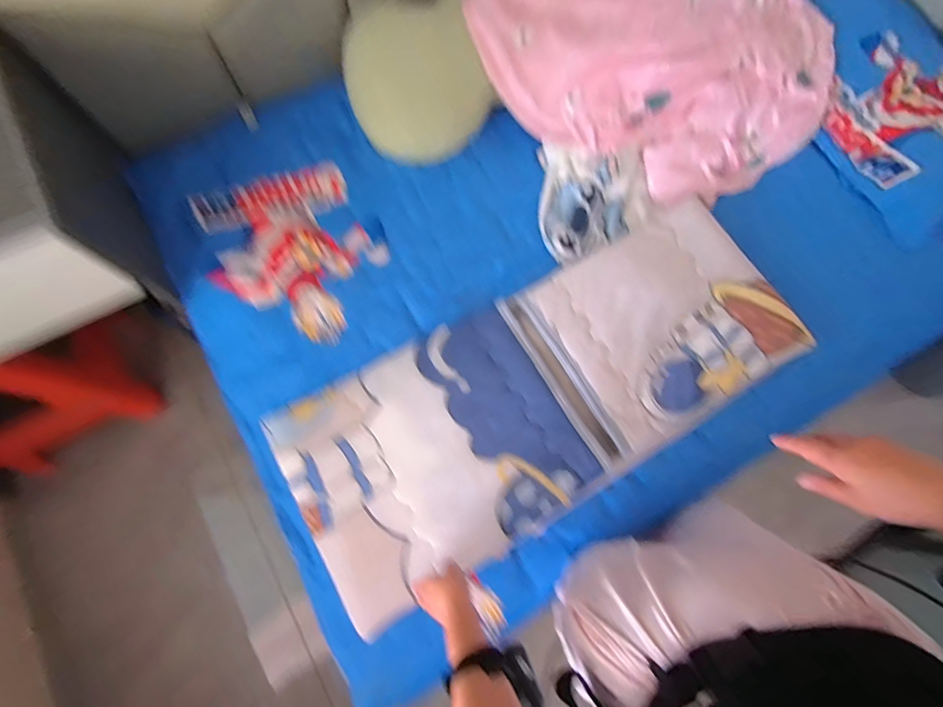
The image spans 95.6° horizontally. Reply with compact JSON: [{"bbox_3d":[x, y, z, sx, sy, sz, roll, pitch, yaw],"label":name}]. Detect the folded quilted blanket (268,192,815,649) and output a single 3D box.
[{"bbox_3d":[0.131,0.056,0.747,0.888,0.038,0.367,-29,74,-8],"label":"folded quilted blanket"}]

